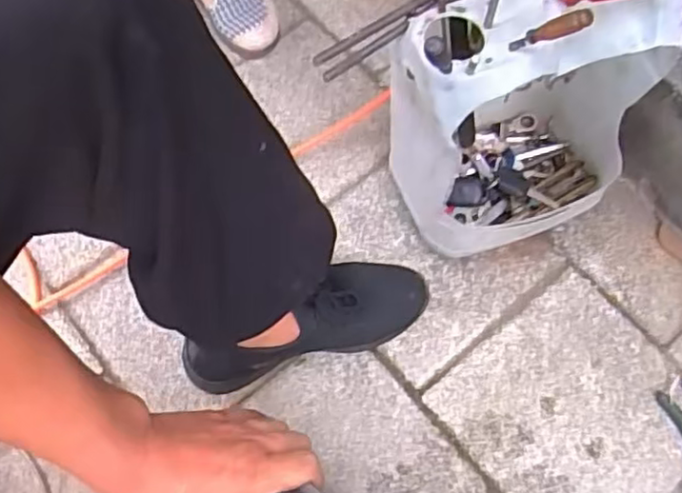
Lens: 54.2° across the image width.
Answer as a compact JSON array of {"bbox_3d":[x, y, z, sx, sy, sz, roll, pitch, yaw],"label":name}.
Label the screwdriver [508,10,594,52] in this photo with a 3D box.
[{"bbox_3d":[0.156,-0.161,0.500,0.014,0.077,0.010,45,70,-21],"label":"screwdriver"}]

